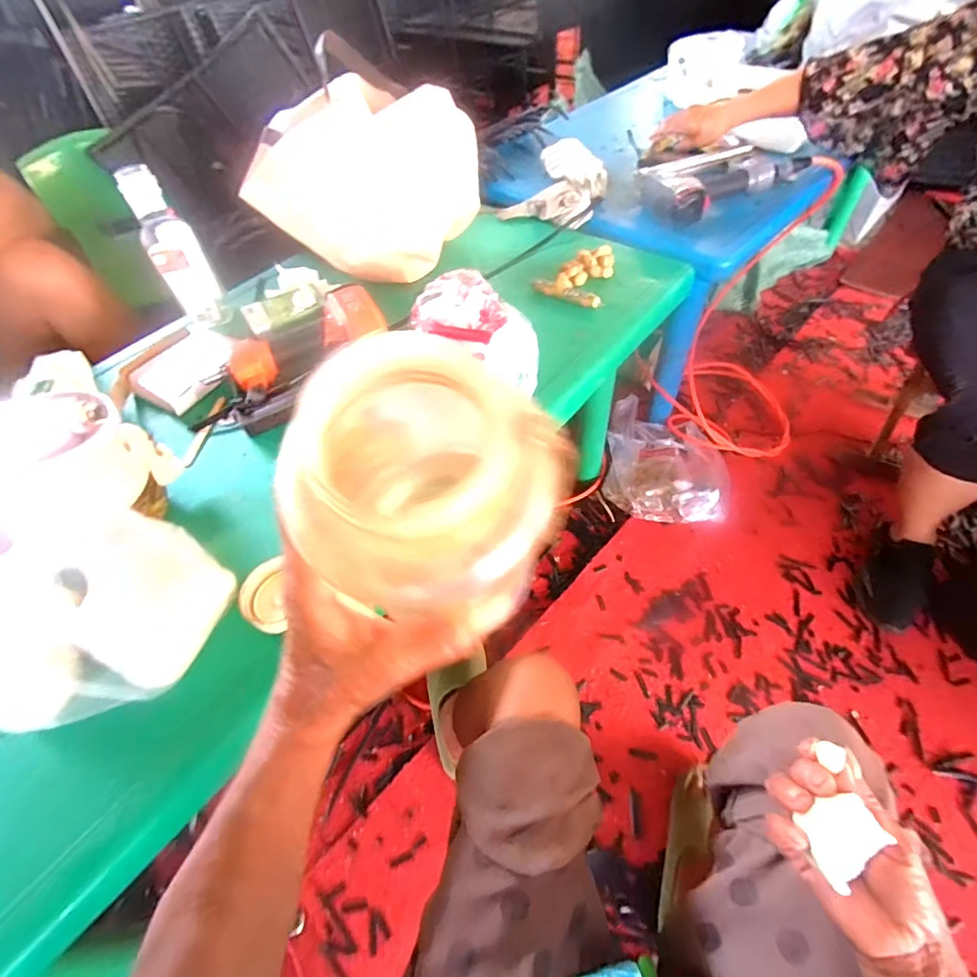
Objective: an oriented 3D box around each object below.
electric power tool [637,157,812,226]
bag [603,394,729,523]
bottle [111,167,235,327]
[{"bbox_3d":[0.395,-0.520,0.835,0.281,0.060,0.116,-26,55,-15],"label":"electric power tool"},{"bbox_3d":[0.392,-0.065,1.090,0.253,0.099,0.289,5,53,9],"label":"bag"},{"bbox_3d":[-0.425,-0.314,0.682,0.055,0.209,0.067,-18,53,-9],"label":"bottle"}]

